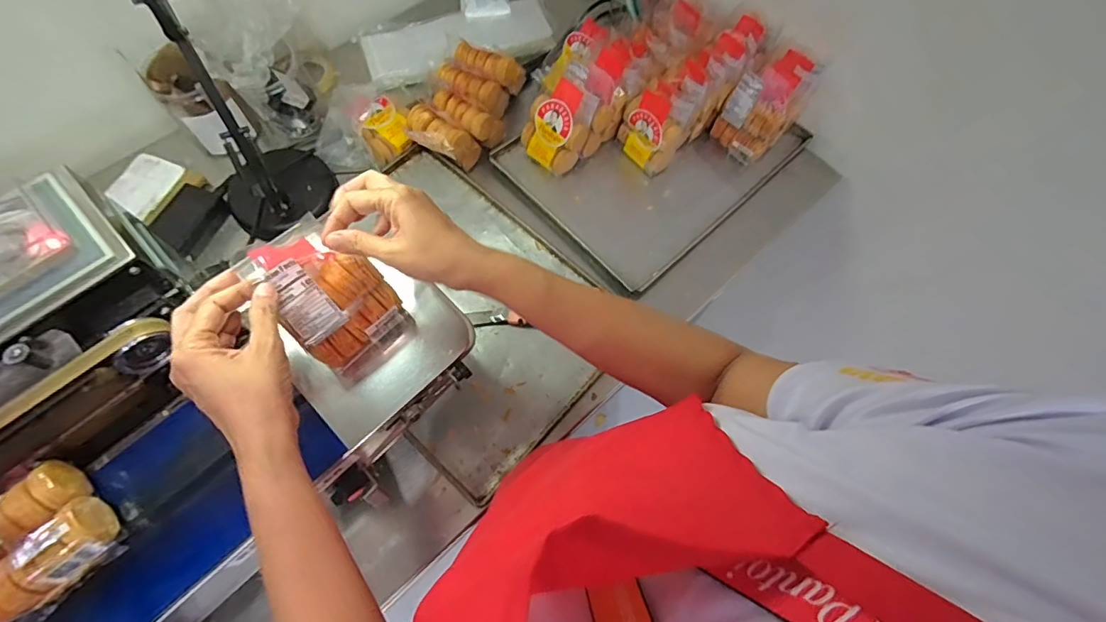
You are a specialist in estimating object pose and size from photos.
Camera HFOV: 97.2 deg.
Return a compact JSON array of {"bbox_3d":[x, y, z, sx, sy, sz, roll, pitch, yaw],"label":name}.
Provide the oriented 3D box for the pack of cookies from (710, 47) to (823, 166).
[{"bbox_3d":[0.317,-0.300,0.723,0.117,0.119,0.086,-33,73,-15],"label":"pack of cookies"}]

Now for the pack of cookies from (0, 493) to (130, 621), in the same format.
[{"bbox_3d":[-0.381,0.190,0.367,0.048,0.039,0.084,42,72,14],"label":"pack of cookies"}]

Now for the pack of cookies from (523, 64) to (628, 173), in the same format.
[{"bbox_3d":[0.027,-0.287,0.717,0.136,0.105,0.087,-35,73,-16],"label":"pack of cookies"}]

